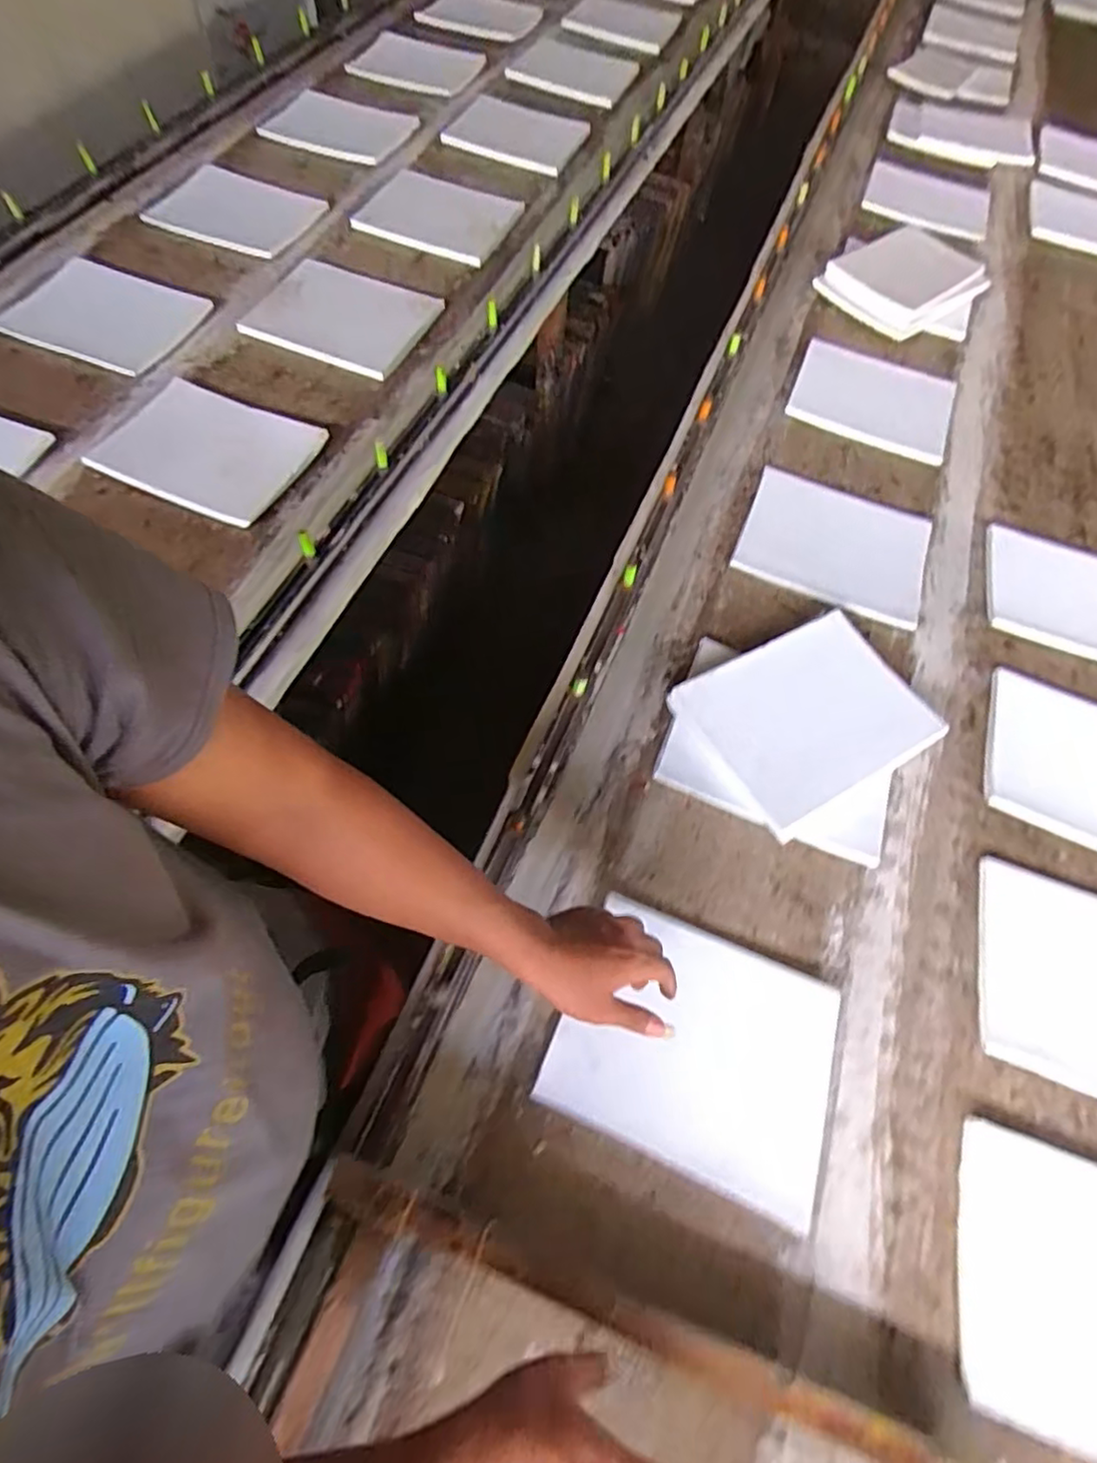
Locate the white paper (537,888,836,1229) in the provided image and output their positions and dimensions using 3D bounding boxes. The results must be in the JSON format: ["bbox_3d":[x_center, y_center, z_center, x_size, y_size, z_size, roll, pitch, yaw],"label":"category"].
[{"bbox_3d":[0.146,0.305,0.631,0.259,0.023,0.214,21,65,7],"label":"white paper"}]

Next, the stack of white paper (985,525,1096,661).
[{"bbox_3d":[0.794,-0.198,0.968,0.274,0.020,0.209,21,65,7],"label":"stack of white paper"}]

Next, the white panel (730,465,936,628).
[{"bbox_3d":[0.434,-0.291,0.985,0.267,0.022,0.232,21,65,7],"label":"white panel"}]

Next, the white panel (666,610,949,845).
[{"bbox_3d":[0.321,-0.021,0.807,0.273,0.020,0.214,-29,72,-11],"label":"white panel"}]

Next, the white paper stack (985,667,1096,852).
[{"bbox_3d":[0.706,0.050,0.833,0.273,0.017,0.221,26,66,9],"label":"white paper stack"}]

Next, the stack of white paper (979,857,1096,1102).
[{"bbox_3d":[0.616,0.289,0.709,0.279,0.012,0.223,20,65,6],"label":"stack of white paper"}]

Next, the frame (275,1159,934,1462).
[{"bbox_3d":[0.026,0.646,0.449,0.480,0.066,0.417,20,63,5],"label":"frame"}]

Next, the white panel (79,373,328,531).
[{"bbox_3d":[-0.492,-0.402,0.937,0.263,0.022,0.212,20,61,2],"label":"white panel"}]

